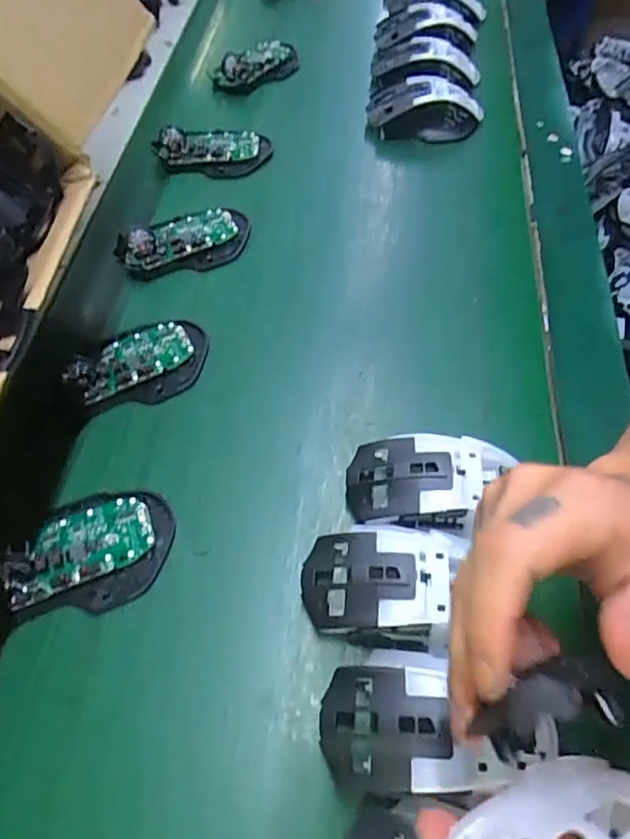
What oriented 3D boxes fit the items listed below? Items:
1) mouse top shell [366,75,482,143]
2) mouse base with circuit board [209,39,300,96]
[{"bbox_3d":[0.113,-0.315,0.580,0.116,0.046,0.063,7,58,6],"label":"mouse top shell"},{"bbox_3d":[-0.070,-0.405,0.649,0.107,0.031,0.067,-21,59,-11],"label":"mouse base with circuit board"}]

